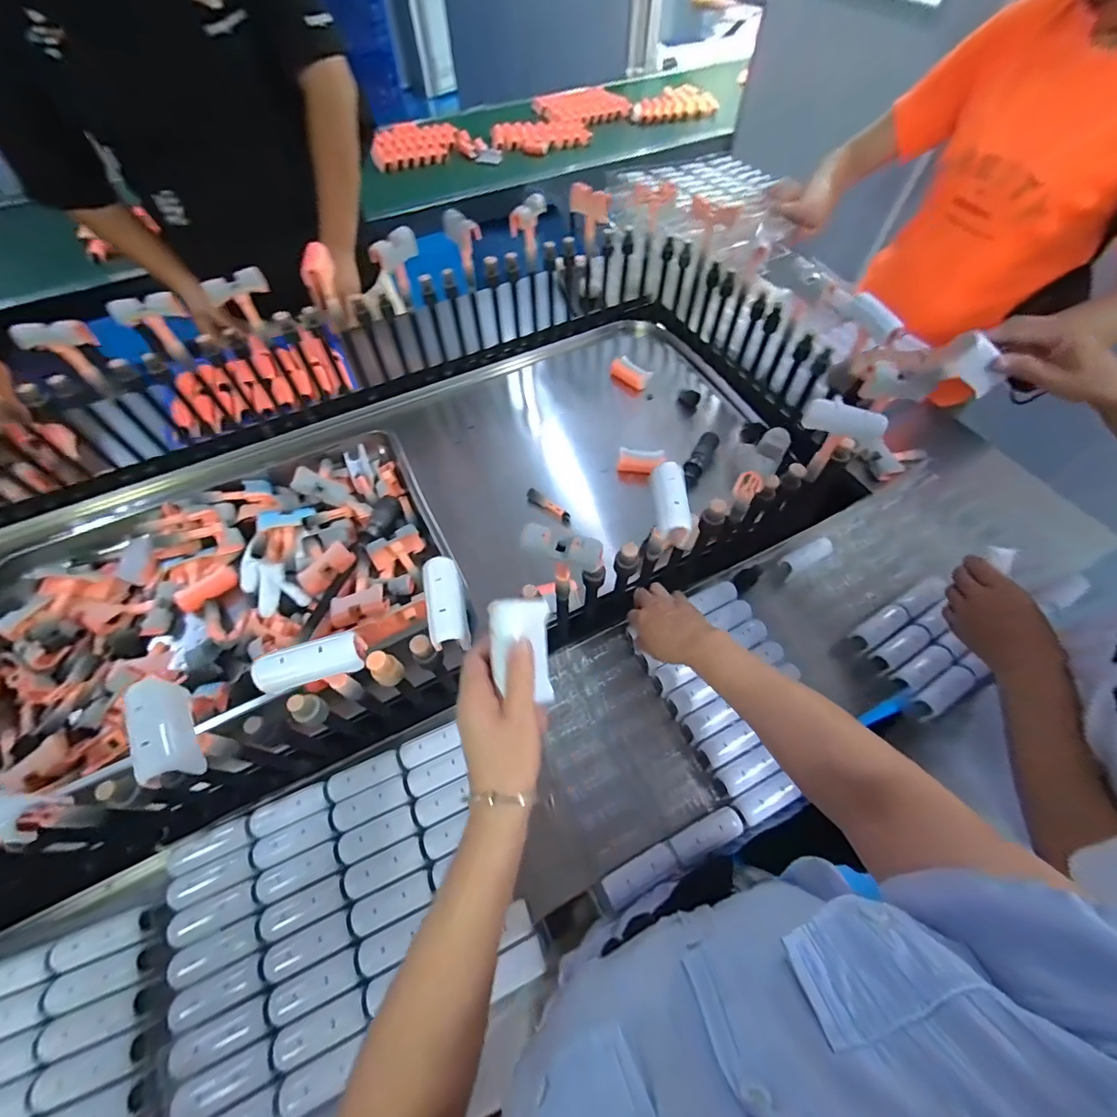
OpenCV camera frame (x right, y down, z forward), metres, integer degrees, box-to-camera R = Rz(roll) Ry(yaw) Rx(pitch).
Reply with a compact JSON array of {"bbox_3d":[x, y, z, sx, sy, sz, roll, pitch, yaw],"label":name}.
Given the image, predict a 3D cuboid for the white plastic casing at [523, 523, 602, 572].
[{"bbox_3d":[0.004,-0.011,0.431,0.075,0.019,0.024,17,60,11],"label":"white plastic casing"}]

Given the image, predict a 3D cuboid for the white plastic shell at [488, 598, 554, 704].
[{"bbox_3d":[-0.029,0.068,0.358,0.044,0.019,0.073,-2,82,-8],"label":"white plastic shell"}]

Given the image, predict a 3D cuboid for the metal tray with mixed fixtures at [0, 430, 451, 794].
[{"bbox_3d":[-0.475,0.024,0.685,0.588,0.075,0.395,-23,61,-12],"label":"metal tray with mixed fixtures"}]

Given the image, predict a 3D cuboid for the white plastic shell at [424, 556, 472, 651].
[{"bbox_3d":[-0.093,0.035,0.399,0.031,0.020,0.079,-11,59,-5],"label":"white plastic shell"}]

